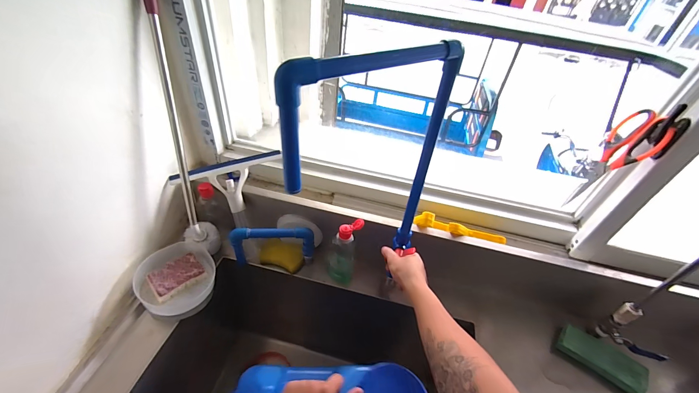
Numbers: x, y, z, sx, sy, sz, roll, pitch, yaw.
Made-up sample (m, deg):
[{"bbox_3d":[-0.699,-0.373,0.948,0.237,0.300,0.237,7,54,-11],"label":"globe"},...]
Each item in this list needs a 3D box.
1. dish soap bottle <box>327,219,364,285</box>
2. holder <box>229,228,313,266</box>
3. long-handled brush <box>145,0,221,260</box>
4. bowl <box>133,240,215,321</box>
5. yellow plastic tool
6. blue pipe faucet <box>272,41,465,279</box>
[{"bbox_3d":[-0.015,0.128,0.693,0.066,0.173,0.053,8,41,1],"label":"dish soap bottle"},{"bbox_3d":[-0.174,0.112,0.701,0.182,0.103,0.026,1,42,-7],"label":"holder"},{"bbox_3d":[-0.354,-0.147,0.625,0.070,0.587,0.094,-8,22,-16],"label":"long-handled brush"},{"bbox_3d":[-0.360,0.180,0.646,0.132,0.084,0.152,20,43,14],"label":"bowl"},{"bbox_3d":[0.245,0.069,0.668,0.198,0.043,0.031,9,41,2],"label":"yellow plastic tool"},{"bbox_3d":[0.028,-0.020,0.447,0.261,0.366,0.028,-18,47,-26],"label":"blue pipe faucet"}]

